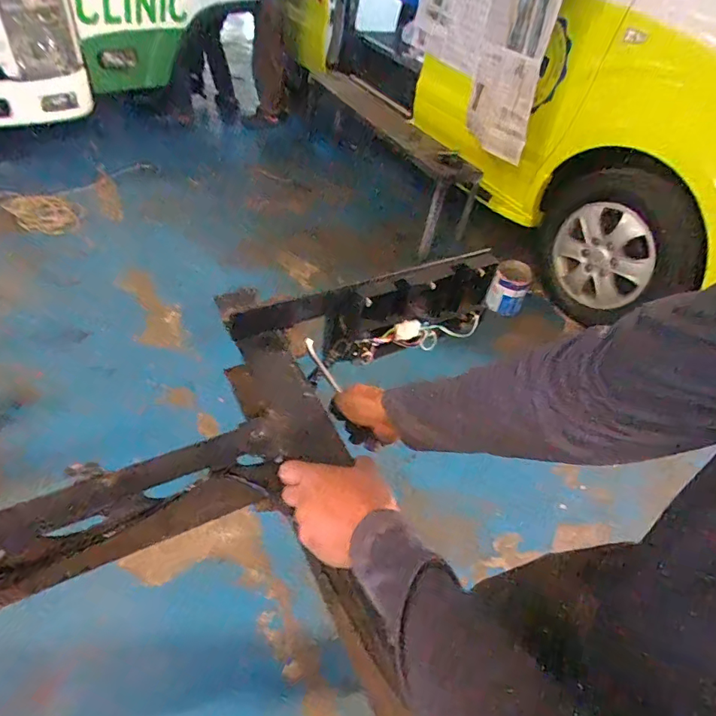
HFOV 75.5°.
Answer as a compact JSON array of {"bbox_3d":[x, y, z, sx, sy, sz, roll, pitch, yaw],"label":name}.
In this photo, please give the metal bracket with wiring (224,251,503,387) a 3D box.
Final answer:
[{"bbox_3d":[0.030,-0.068,0.758,0.451,0.152,0.073,-16,51,-22],"label":"metal bracket with wiring"}]

